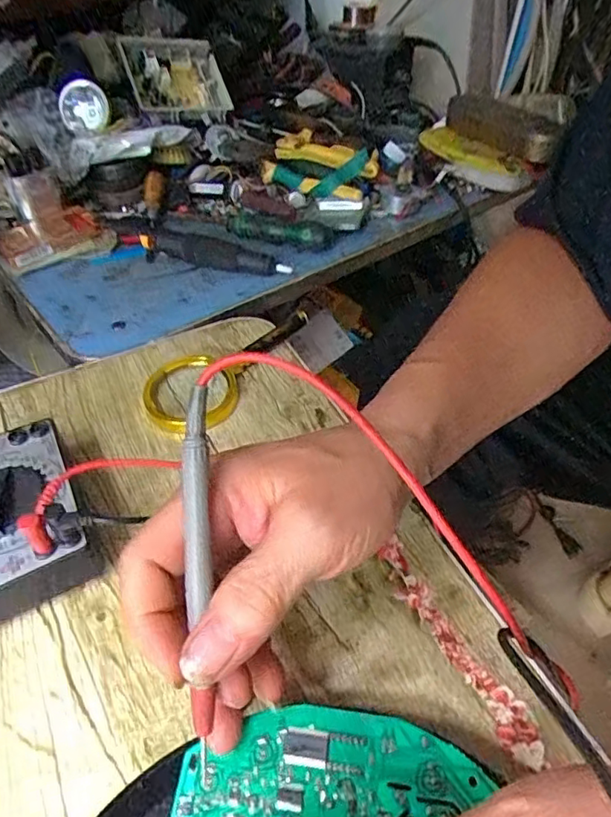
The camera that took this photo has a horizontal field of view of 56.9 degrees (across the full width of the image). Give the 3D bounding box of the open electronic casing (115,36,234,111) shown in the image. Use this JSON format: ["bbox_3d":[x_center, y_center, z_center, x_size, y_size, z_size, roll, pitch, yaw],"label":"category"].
[{"bbox_3d":[-0.166,-0.424,0.715,0.141,0.106,0.023,-26,8,-34],"label":"open electronic casing"}]

